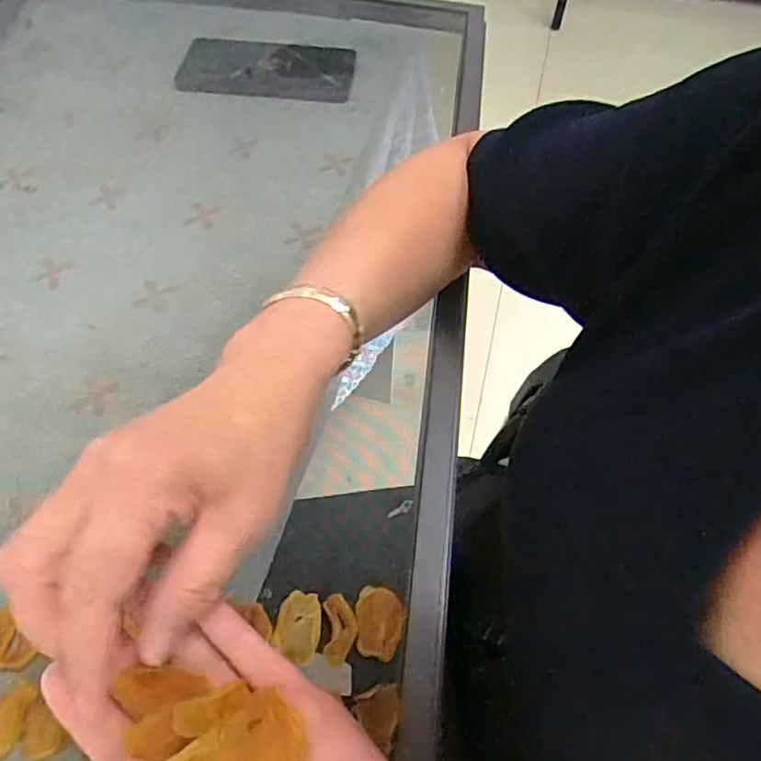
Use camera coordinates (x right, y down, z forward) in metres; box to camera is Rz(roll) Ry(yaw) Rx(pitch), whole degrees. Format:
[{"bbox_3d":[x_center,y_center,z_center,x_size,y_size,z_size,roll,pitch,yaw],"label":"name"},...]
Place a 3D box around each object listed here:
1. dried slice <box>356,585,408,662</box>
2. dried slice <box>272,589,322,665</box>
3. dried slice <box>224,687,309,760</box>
[{"bbox_3d":[-0.001,0.123,0.310,0.025,0.006,0.032,13,58,7],"label":"dried slice"},{"bbox_3d":[-0.042,0.125,0.313,0.023,0.007,0.034,8,58,3],"label":"dried slice"},{"bbox_3d":[-0.043,0.133,0.227,0.026,0.007,0.030,-39,66,-23],"label":"dried slice"}]

